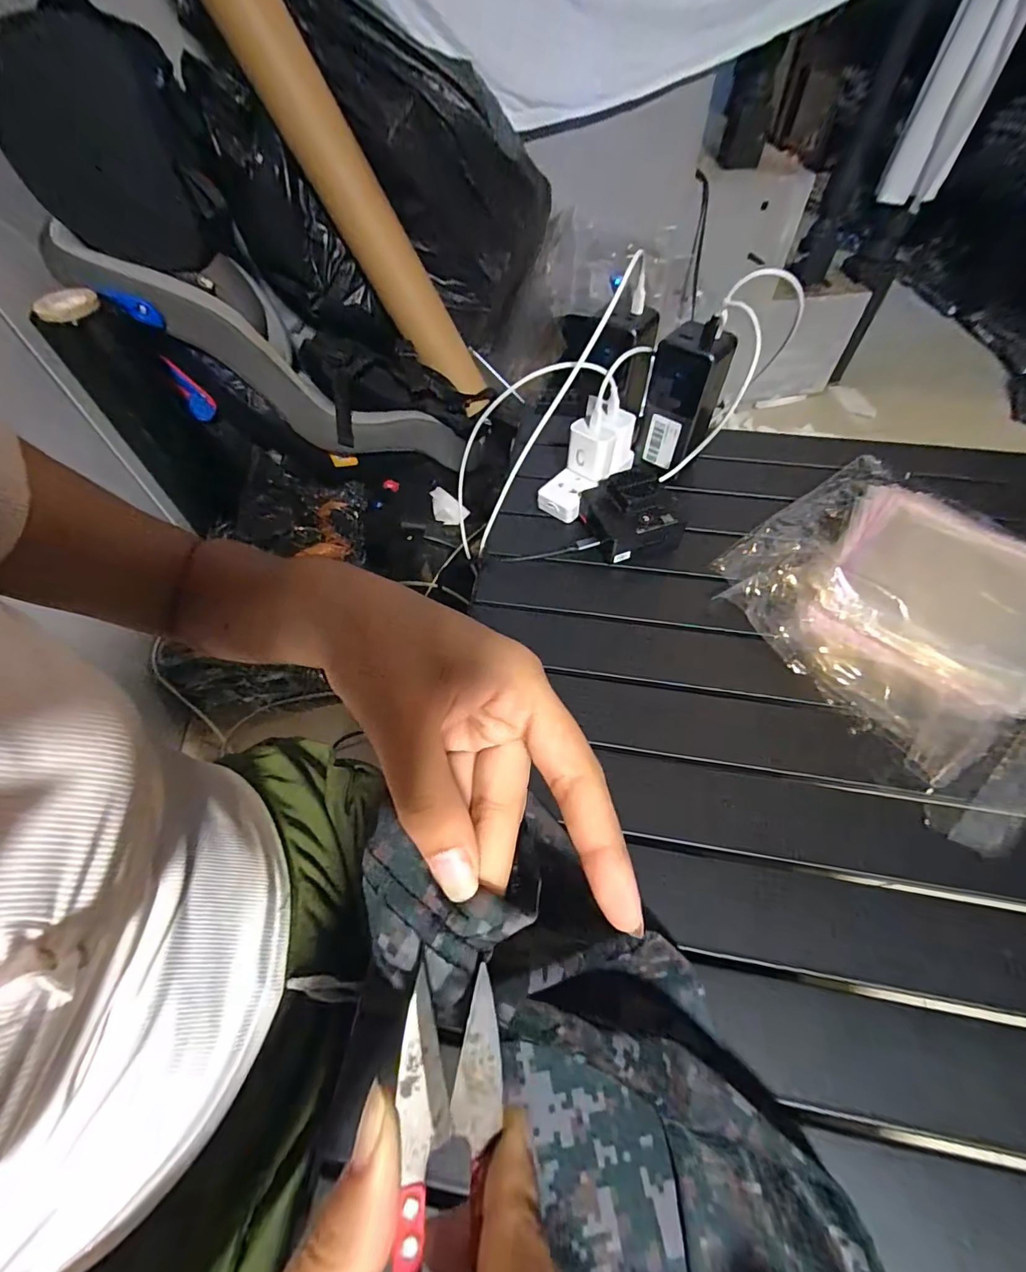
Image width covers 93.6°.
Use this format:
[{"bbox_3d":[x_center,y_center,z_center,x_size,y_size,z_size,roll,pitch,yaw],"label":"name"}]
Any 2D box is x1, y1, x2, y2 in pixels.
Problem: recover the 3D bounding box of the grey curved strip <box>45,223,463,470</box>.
[{"bbox_3d":[-0.351,-0.403,0.764,0.594,0.148,0.066,19,50,-31],"label":"grey curved strip"}]

